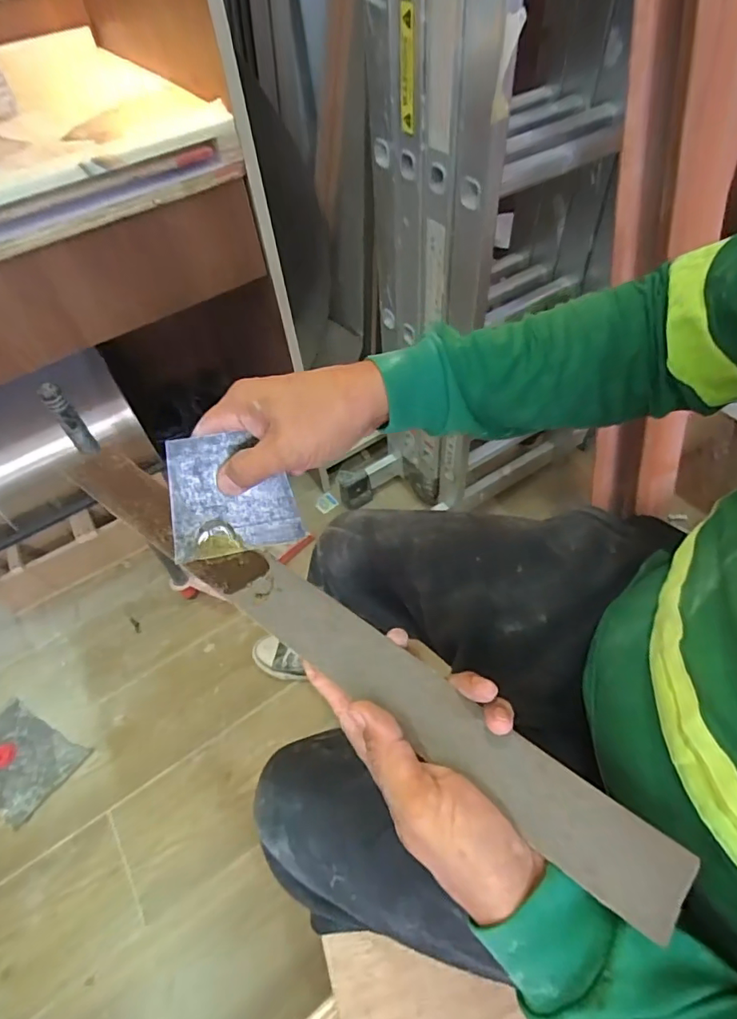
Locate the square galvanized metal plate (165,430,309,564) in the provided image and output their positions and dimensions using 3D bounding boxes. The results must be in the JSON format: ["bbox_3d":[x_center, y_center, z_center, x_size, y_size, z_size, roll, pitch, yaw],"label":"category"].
[{"bbox_3d":[-0.104,-0.010,0.388,0.096,0.095,0.005,-10,26,-11],"label":"square galvanized metal plate"}]

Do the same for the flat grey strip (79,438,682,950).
[{"bbox_3d":[-0.055,0.075,0.371,0.537,0.013,0.043,29,61,26],"label":"flat grey strip"}]

